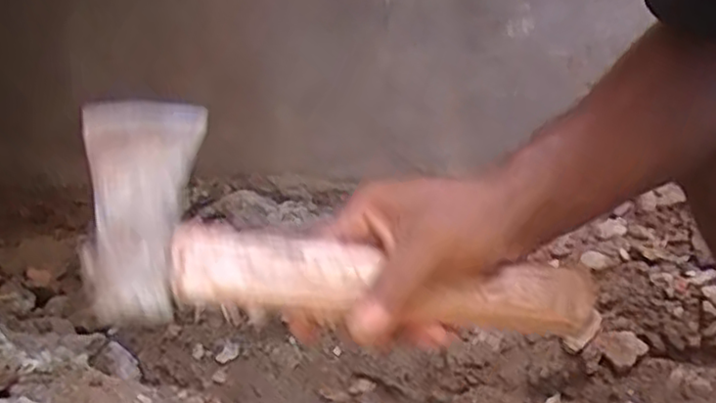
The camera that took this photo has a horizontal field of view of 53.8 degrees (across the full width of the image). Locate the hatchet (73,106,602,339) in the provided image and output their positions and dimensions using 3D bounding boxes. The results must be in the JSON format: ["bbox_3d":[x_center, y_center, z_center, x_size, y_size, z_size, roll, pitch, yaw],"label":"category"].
[{"bbox_3d":[-0.002,0.030,0.363,0.281,0.093,0.048,16,6,-13],"label":"hatchet"}]

